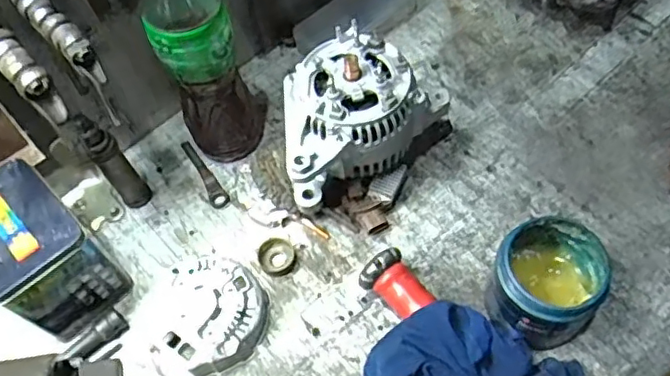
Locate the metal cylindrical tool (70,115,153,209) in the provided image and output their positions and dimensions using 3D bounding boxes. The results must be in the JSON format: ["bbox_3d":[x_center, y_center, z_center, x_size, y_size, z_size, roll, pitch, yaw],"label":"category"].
[{"bbox_3d":[-0.233,-0.030,0.619,0.031,0.138,0.038,-34,62,-16],"label":"metal cylindrical tool"}]

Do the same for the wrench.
[{"bbox_3d":[-0.151,-0.017,0.678,0.020,0.007,0.105,-30,61,-14],"label":"wrench"}]

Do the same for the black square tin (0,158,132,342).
[{"bbox_3d":[-0.285,0.063,0.573,0.125,0.122,0.089,39,69,24],"label":"black square tin"}]

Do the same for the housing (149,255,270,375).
[{"bbox_3d":[-0.122,0.124,0.576,0.101,0.037,0.111,-2,58,3],"label":"housing"}]

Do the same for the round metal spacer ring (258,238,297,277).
[{"bbox_3d":[-0.060,0.069,0.607,0.037,0.014,0.038,-2,58,3],"label":"round metal spacer ring"}]

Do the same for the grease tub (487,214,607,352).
[{"bbox_3d":[0.188,0.089,0.531,0.089,0.100,0.084,-2,58,3],"label":"grease tub"}]

